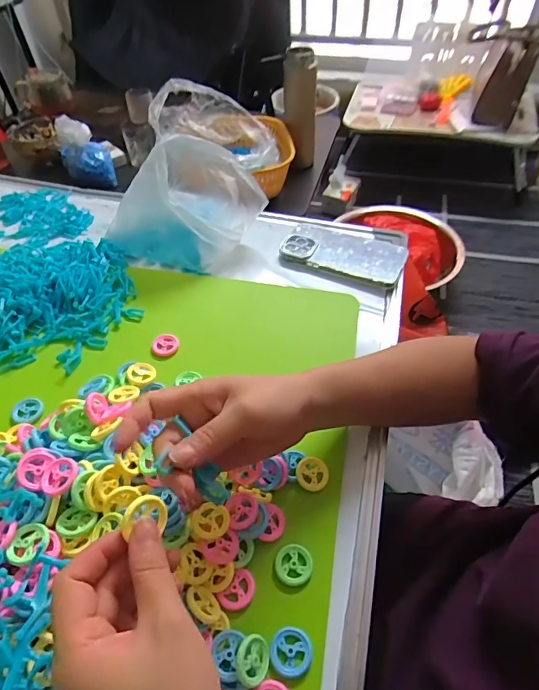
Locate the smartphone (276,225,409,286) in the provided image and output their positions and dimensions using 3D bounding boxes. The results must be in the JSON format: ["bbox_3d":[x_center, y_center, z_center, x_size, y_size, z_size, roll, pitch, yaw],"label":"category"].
[{"bbox_3d":[0.100,-0.127,0.619,0.165,0.019,0.079,15,51,16],"label":"smartphone"}]

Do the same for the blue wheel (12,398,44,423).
[{"bbox_3d":[-0.245,0.066,0.458,0.028,0.005,0.028,-1,48,2],"label":"blue wheel"}]

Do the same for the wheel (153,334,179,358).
[{"bbox_3d":[-0.119,0.000,0.517,0.029,0.011,0.025,-10,49,-6],"label":"wheel"}]

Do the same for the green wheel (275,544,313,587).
[{"bbox_3d":[0.020,0.173,0.356,0.029,0.004,0.029,-1,48,2],"label":"green wheel"}]

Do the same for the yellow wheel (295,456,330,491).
[{"bbox_3d":[0.040,0.117,0.410,0.029,0.007,0.030,-1,48,2],"label":"yellow wheel"}]

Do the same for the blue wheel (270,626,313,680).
[{"bbox_3d":[0.015,0.217,0.318,0.029,0.004,0.030,-1,48,2],"label":"blue wheel"}]

